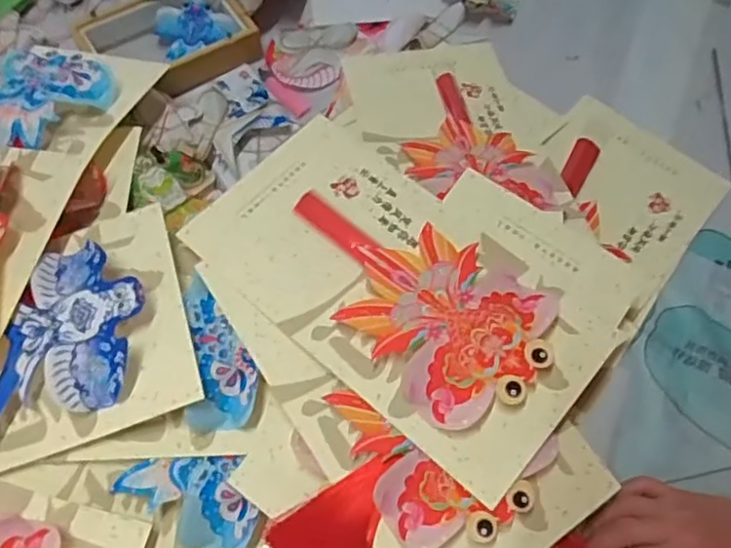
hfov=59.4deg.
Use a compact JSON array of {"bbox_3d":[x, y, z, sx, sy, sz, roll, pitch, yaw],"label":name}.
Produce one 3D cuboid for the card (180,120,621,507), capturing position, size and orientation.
[{"bbox_3d":[0.023,0.002,0.501,0.315,0.033,0.169,38,69,19],"label":"card"}]

